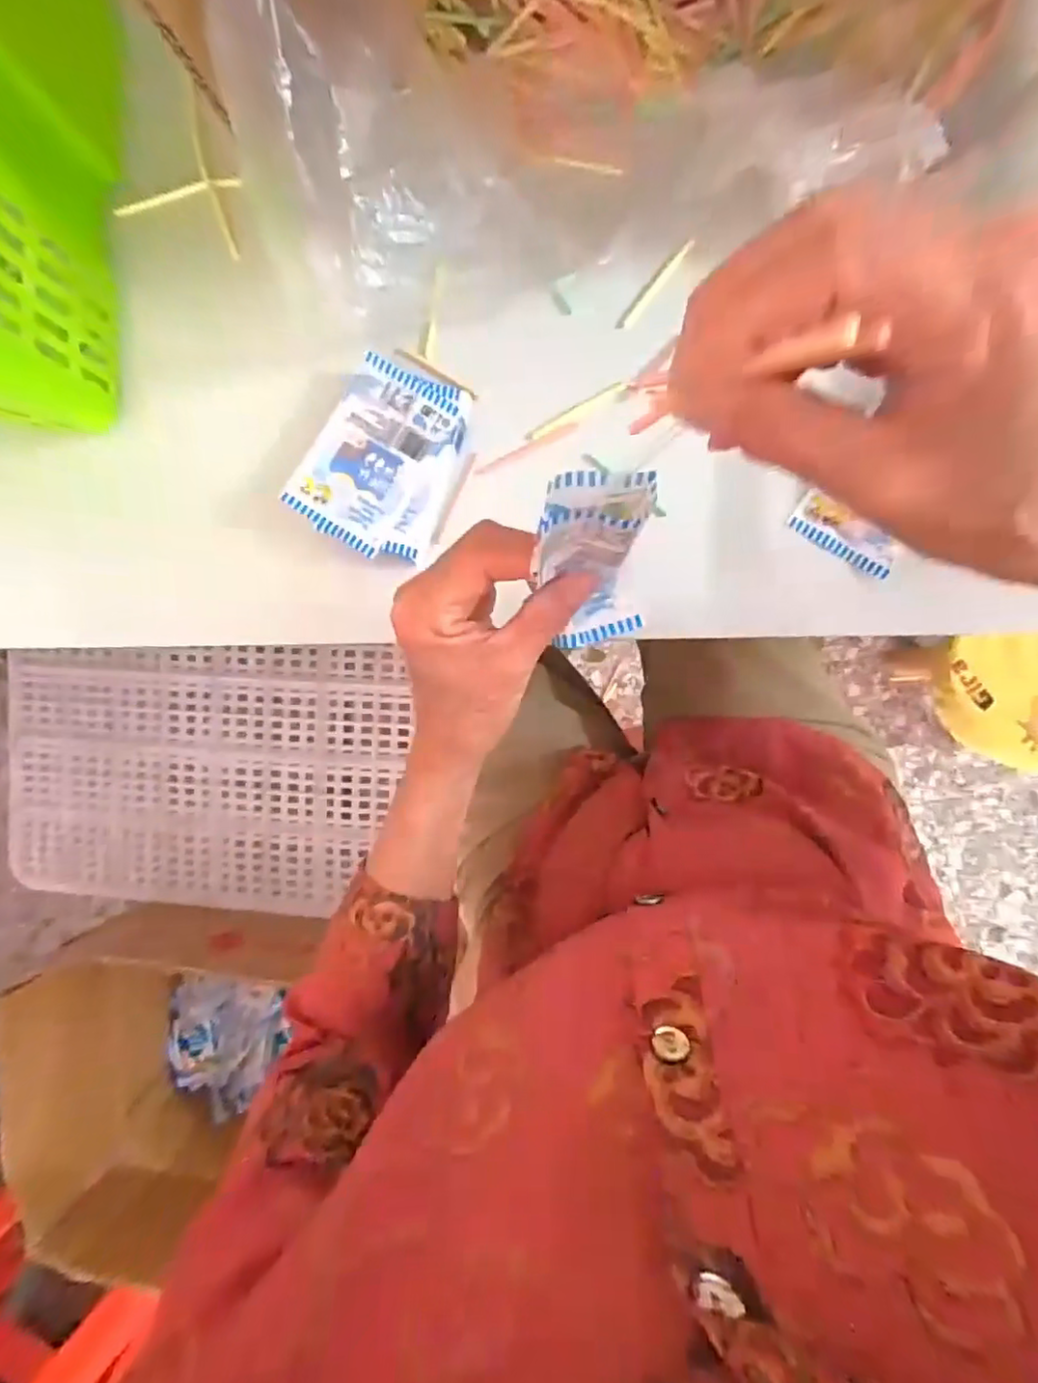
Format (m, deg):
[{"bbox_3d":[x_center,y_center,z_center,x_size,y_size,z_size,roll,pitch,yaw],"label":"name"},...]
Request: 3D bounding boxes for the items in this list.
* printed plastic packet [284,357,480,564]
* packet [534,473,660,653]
[{"bbox_3d":[-0.080,-0.141,0.386,0.091,0.024,0.109,23,96,5],"label":"printed plastic packet"},{"bbox_3d":[0.033,-0.053,0.267,0.048,0.094,0.026,-8,64,7],"label":"packet"}]

